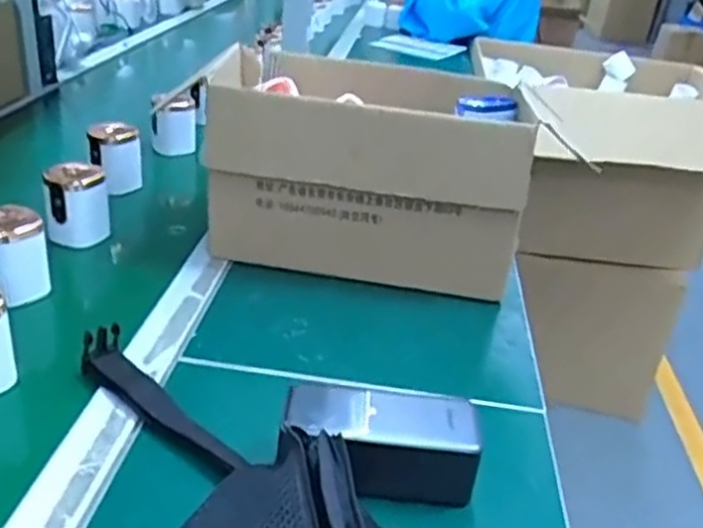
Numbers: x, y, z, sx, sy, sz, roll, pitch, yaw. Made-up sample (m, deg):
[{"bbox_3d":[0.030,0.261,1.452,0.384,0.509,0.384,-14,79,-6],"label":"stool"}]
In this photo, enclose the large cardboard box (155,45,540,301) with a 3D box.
[{"bbox_3d":[0.017,-0.107,0.773,0.312,0.187,0.230,10,28,6],"label":"large cardboard box"}]

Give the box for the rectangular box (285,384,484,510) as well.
[{"bbox_3d":[0.019,0.119,0.484,0.120,0.063,0.058,4,28,-5],"label":"rectangular box"}]

